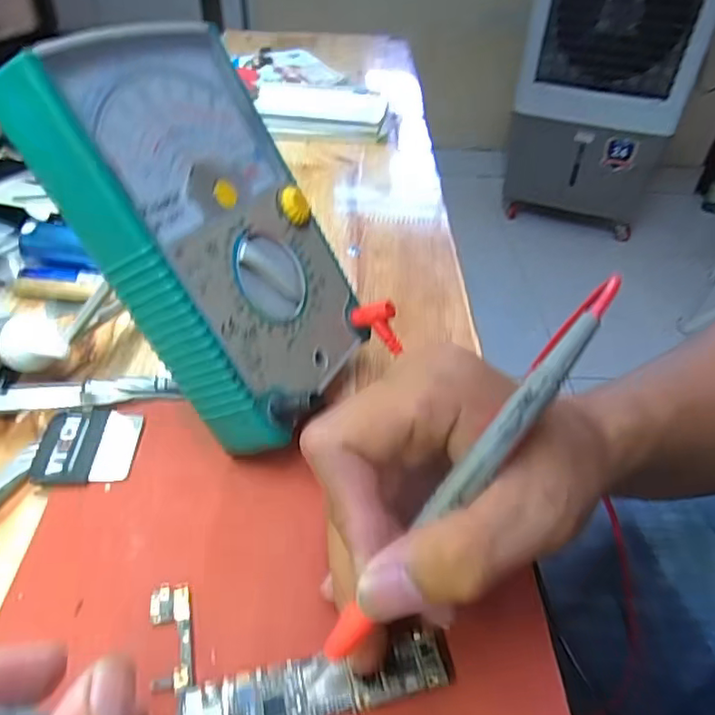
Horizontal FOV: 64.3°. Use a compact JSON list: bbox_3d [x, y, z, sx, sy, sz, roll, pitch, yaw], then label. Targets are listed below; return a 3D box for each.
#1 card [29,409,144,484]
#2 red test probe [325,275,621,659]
[{"bbox_3d":[-0.122,0.039,0.254,0.045,0.006,0.038,-2,41,-6],"label":"card"},{"bbox_3d":[0.034,0.034,0.167,0.010,0.006,0.137,39,93,35],"label":"red test probe"}]

